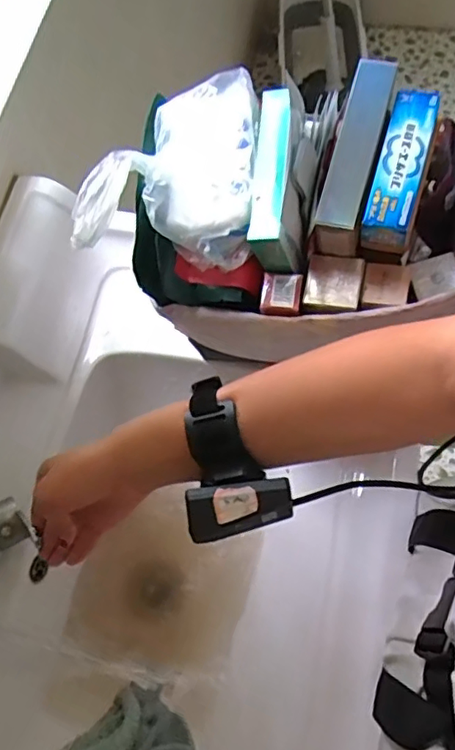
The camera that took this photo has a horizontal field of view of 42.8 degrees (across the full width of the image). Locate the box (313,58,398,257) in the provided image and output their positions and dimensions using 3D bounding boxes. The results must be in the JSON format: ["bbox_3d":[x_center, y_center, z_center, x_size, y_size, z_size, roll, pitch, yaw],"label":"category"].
[{"bbox_3d":[0.092,-0.156,0.420,0.030,0.055,0.131,14,87,9],"label":"box"}]

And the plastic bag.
[{"bbox_3d":[-0.037,-0.146,0.427,0.113,0.071,0.153,4,68,5],"label":"plastic bag"}]

